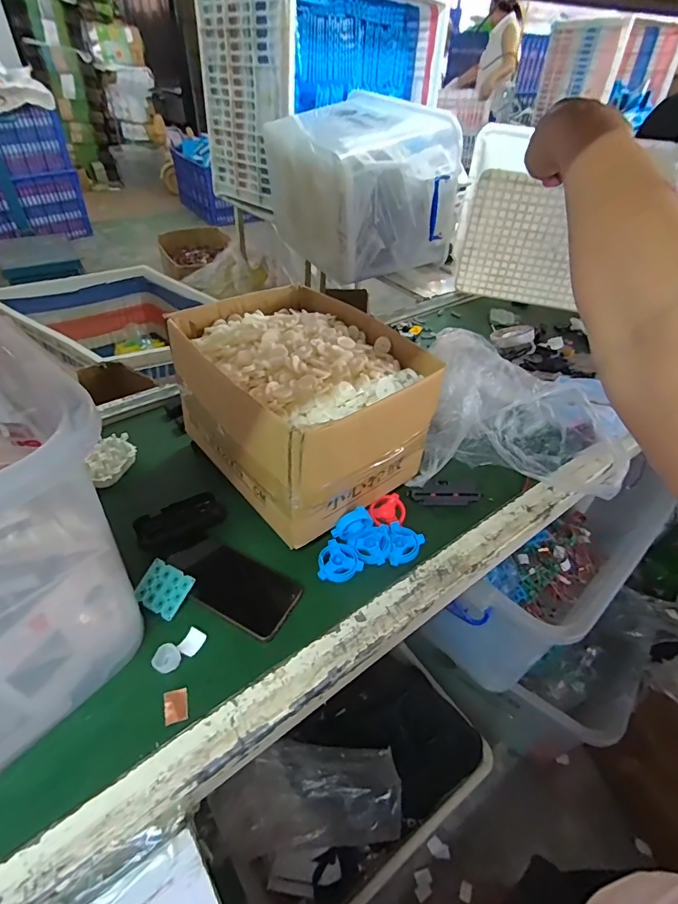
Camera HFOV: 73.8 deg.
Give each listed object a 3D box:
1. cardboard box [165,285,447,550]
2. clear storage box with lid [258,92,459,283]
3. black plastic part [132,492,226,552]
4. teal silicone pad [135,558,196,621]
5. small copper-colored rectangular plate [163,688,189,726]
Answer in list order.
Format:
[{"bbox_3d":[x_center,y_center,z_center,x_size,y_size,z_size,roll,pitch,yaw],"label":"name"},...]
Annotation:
[{"bbox_3d":[-0.055,-0.080,0.619,0.243,0.170,0.316,-28,51,-29],"label":"cardboard box"},{"bbox_3d":[0.059,-0.713,1.221,0.366,0.343,0.444,-20,48,-23],"label":"clear storage box with lid"},{"bbox_3d":[-0.207,0.086,0.585,0.106,0.014,0.060,-20,48,-23],"label":"black plastic part"},{"bbox_3d":[-0.201,0.157,0.517,0.057,0.004,0.051,23,66,14],"label":"teal silicone pad"},{"bbox_3d":[-0.159,0.248,0.441,0.021,0.004,0.029,-6,49,-19],"label":"small copper-colored rectangular plate"}]

